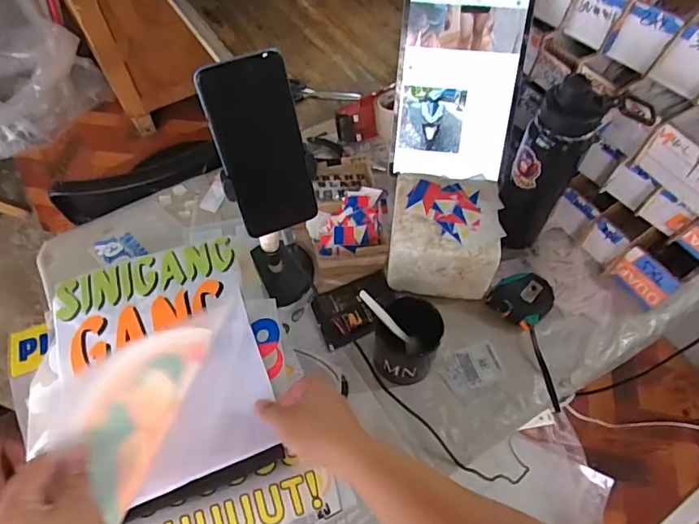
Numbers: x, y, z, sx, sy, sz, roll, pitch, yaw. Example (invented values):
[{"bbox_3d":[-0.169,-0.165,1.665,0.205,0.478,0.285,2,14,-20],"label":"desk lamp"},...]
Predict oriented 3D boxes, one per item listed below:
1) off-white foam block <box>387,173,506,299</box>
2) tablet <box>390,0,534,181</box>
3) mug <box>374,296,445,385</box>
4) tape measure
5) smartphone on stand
[{"bbox_3d":[0.133,-0.036,0.689,0.144,0.120,0.138,7,58,4],"label":"off-white foam block"},{"bbox_3d":[0.146,-0.239,0.652,0.157,0.241,0.018,6,20,6],"label":"tablet"},{"bbox_3d":[0.074,0.101,0.617,0.076,0.095,0.083,0,58,0],"label":"mug"},{"bbox_3d":[0.241,0.050,0.675,0.074,0.050,0.069,0,58,0],"label":"tape measure"},{"bbox_3d":[-0.078,-0.101,0.444,0.081,0.162,0.006,-21,36,-13],"label":"smartphone on stand"}]

